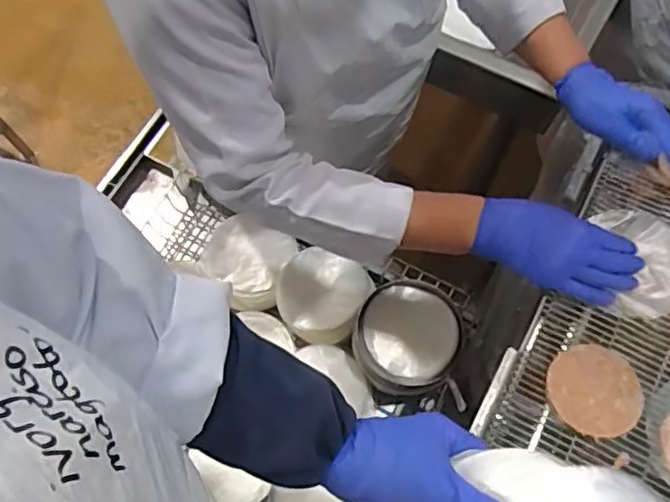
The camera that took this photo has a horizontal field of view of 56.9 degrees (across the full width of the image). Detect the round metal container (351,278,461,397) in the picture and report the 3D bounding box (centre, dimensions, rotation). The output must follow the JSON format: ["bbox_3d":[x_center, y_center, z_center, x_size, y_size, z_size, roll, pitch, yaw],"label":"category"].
[{"bbox_3d":[0.102,0.115,0.847,0.150,0.045,0.141,0,65,0],"label":"round metal container"}]

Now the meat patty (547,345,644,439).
[{"bbox_3d":[0.242,0.131,0.577,0.081,0.009,0.082,-27,68,-11],"label":"meat patty"}]

